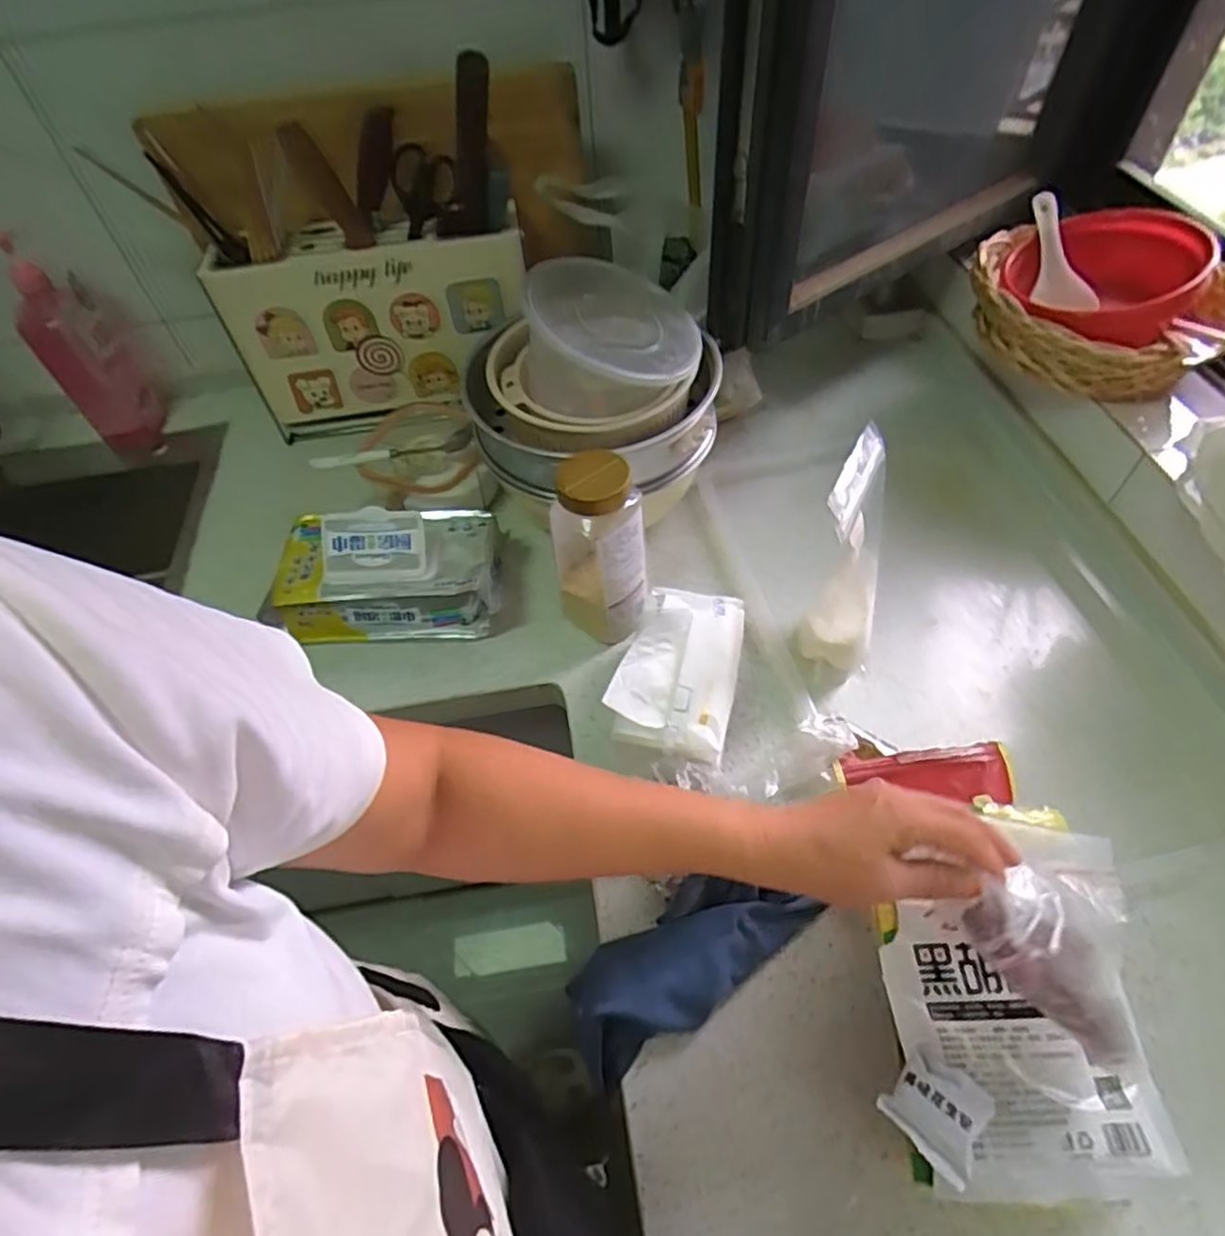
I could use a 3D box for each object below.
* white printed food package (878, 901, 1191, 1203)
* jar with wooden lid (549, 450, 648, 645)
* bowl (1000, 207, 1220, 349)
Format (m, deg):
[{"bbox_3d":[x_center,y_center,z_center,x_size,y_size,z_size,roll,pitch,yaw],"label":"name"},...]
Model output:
[{"bbox_3d":[0.254,0.260,0.430,0.141,0.025,0.153,-4,54,1],"label":"white printed food package"},{"bbox_3d":[-0.012,-0.064,0.657,0.082,0.197,0.084,-2,54,3],"label":"jar with wooden lid"},{"bbox_3d":[0.503,-0.355,0.716,0.170,0.070,0.166,19,57,17],"label":"bowl"}]

